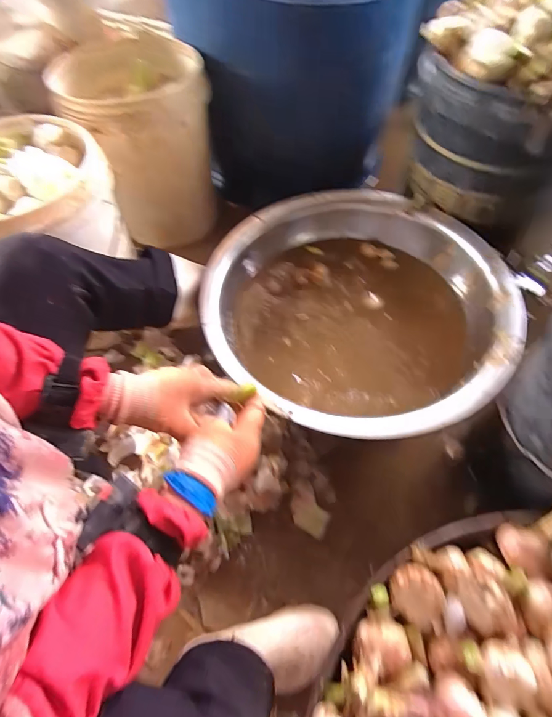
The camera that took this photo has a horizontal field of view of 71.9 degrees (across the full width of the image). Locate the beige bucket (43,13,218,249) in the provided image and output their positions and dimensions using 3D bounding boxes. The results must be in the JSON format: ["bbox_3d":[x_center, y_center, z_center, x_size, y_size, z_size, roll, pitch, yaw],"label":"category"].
[{"bbox_3d":[-0.308,-0.511,0.983,0.309,0.417,0.316,-14,60,-6],"label":"beige bucket"}]

